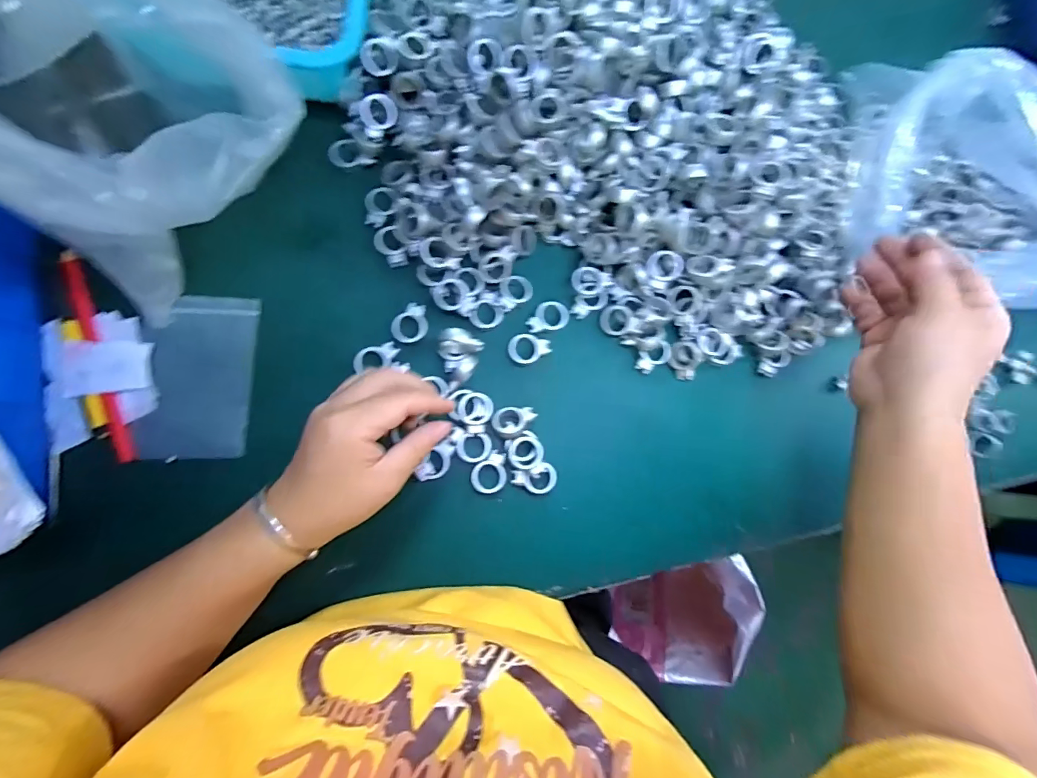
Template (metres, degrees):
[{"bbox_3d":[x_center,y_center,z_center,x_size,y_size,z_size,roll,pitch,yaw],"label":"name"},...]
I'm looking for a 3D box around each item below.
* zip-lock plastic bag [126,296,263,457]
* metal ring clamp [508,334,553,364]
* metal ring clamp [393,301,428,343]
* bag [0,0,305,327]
[{"bbox_3d":[-0.249,-0.010,0.340,0.078,0.009,0.125,0,84,-7],"label":"zip-lock plastic bag"},{"bbox_3d":[0.010,-0.035,0.372,0.037,0.005,0.026,-10,83,-9],"label":"metal ring clamp"},{"bbox_3d":[-0.089,-0.055,0.361,0.028,0.004,0.035,13,80,-5],"label":"metal ring clamp"},{"bbox_3d":[-0.236,-0.168,0.272,0.181,0.169,0.163,-28,86,-11],"label":"bag"}]

